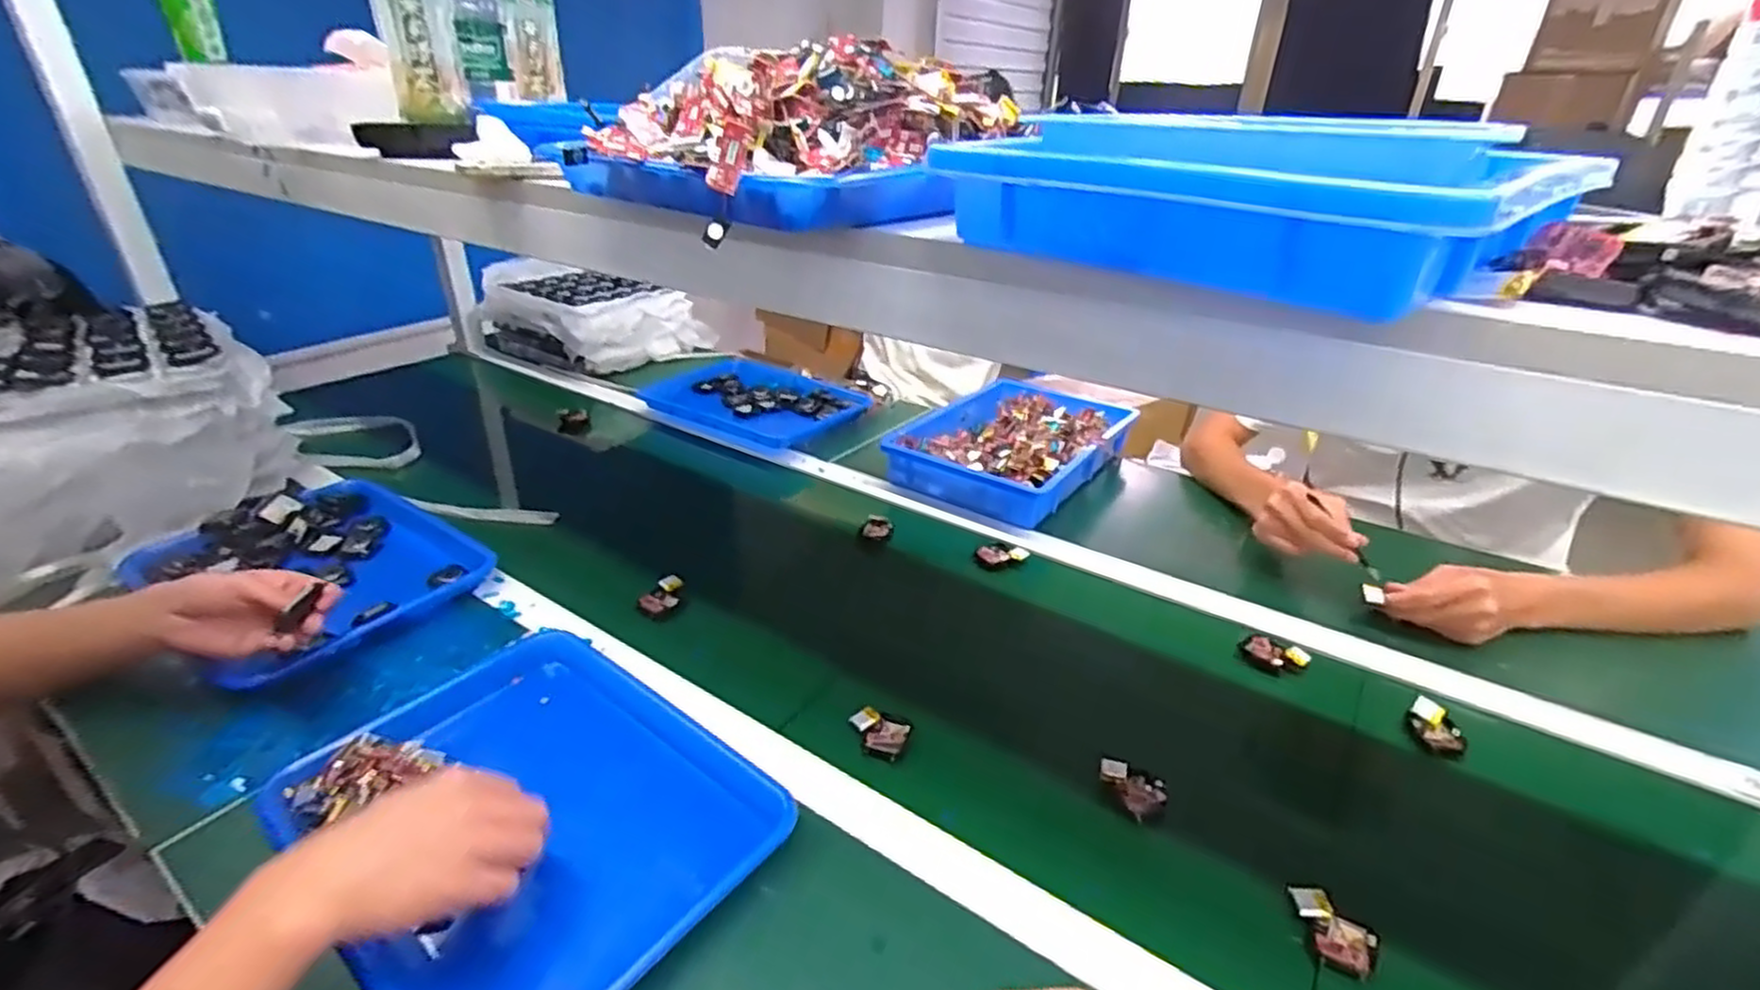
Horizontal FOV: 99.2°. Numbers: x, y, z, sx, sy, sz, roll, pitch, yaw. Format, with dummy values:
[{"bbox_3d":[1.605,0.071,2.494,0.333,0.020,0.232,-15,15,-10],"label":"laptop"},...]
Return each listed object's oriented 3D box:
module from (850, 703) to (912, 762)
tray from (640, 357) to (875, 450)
[{"bbox_3d":[-0.002,0.203,0.639,0.050,0.016,0.038,12,30,18],"label":"module"},{"bbox_3d":[-0.212,-0.157,1.283,0.350,0.050,0.232,20,34,30],"label":"tray"}]

